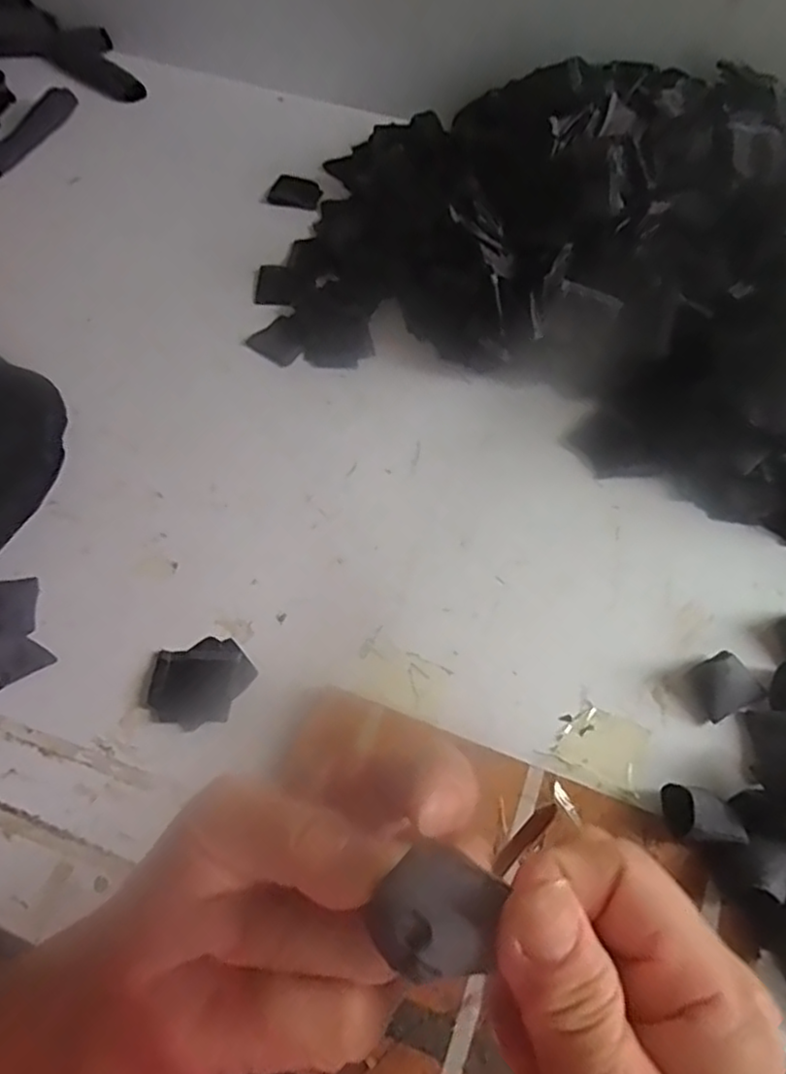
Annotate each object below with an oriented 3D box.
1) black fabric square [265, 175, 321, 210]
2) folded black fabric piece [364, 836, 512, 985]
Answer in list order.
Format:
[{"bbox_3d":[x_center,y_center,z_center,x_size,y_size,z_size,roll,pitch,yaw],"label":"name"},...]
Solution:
[{"bbox_3d":[-0.103,-0.365,0.727,0.056,0.006,0.047,16,58,9],"label":"black fabric square"},{"bbox_3d":[0.011,0.082,0.149,0.027,0.015,0.025,1,57,-1],"label":"folded black fabric piece"}]

